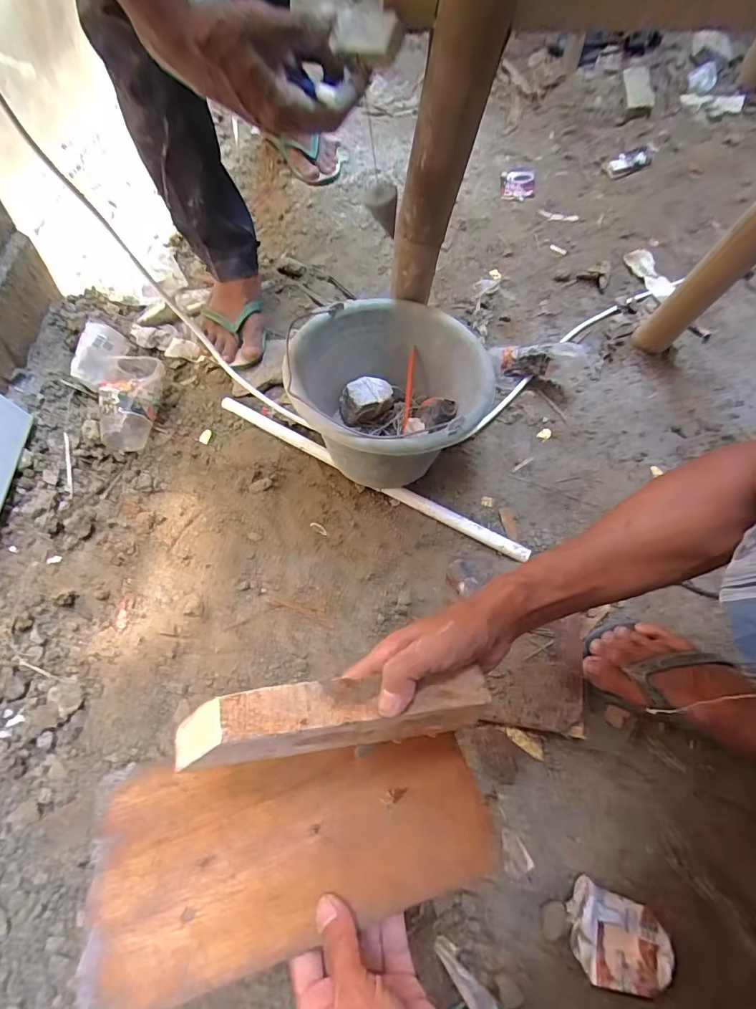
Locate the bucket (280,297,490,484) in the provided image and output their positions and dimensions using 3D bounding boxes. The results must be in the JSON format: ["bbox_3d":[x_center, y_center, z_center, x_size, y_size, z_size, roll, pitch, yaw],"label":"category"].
[{"bbox_3d":[0.017,-0.132,0.648,0.235,0.183,0.241,0,61,0],"label":"bucket"}]

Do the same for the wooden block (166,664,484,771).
[{"bbox_3d":[-0.030,0.156,0.344,0.223,0.045,0.044,-1,62,-12],"label":"wooden block"}]

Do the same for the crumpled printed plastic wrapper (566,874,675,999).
[{"bbox_3d":[0.229,0.419,0.447,0.092,0.022,0.073,21,63,11],"label":"crumpled printed plastic wrapper"}]

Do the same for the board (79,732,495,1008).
[{"bbox_3d":[-0.058,0.260,0.370,0.292,0.009,0.133,-6,48,-15],"label":"board"}]

